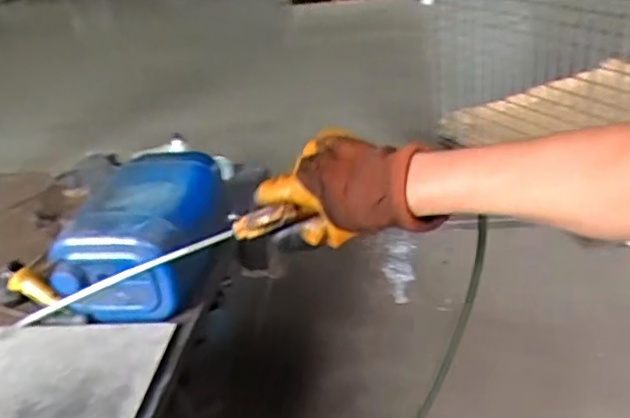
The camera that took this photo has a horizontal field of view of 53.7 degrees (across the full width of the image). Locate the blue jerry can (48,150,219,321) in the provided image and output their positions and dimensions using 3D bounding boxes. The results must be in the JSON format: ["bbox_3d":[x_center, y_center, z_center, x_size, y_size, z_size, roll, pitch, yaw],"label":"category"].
[{"bbox_3d":[-0.414,0.060,1.504,0.305,0.240,0.397,-3,30,6],"label":"blue jerry can"}]

